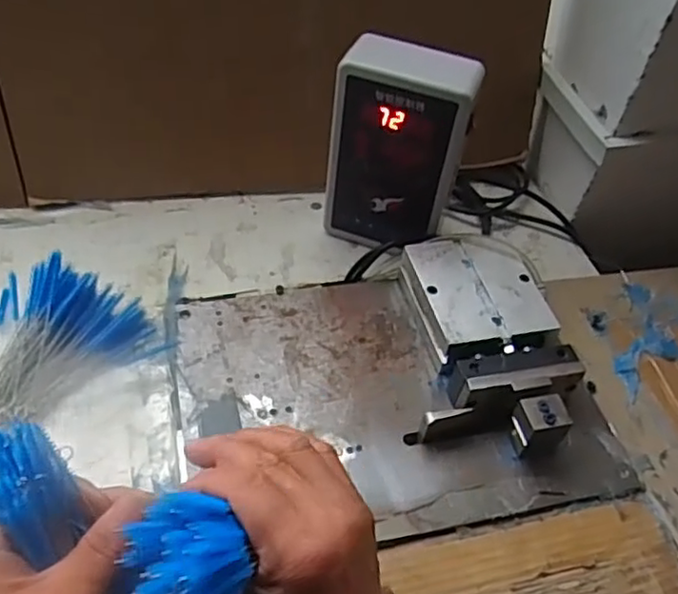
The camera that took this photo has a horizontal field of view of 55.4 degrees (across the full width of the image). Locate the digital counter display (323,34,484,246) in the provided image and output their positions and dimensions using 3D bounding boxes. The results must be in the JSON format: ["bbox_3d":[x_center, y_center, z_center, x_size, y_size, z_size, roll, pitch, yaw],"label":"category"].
[{"bbox_3d":[0.051,-0.122,0.560,0.110,0.178,0.061,19,49,11],"label":"digital counter display"}]

